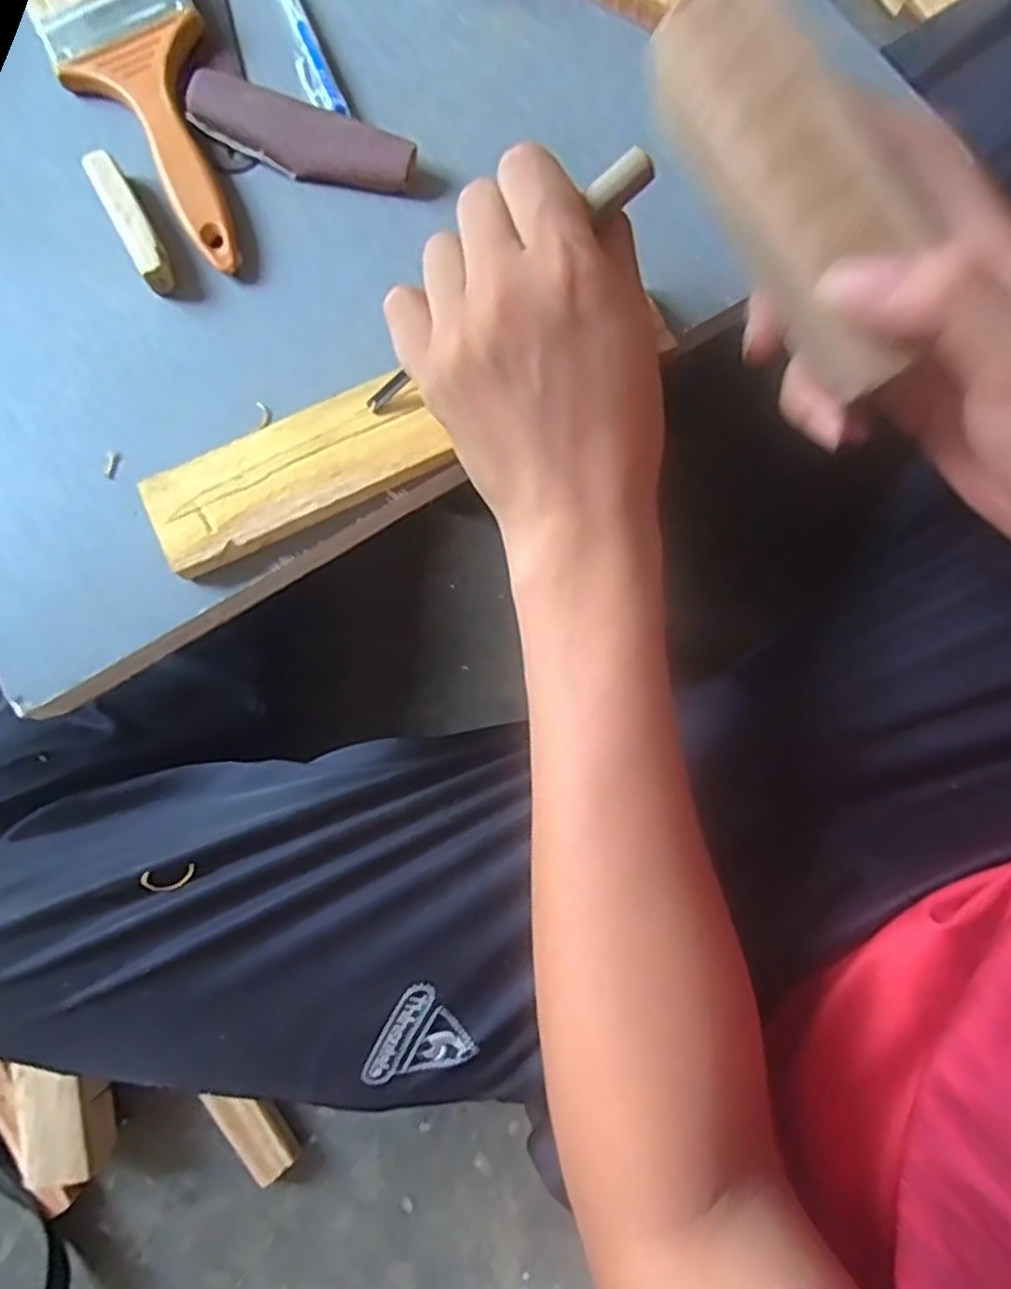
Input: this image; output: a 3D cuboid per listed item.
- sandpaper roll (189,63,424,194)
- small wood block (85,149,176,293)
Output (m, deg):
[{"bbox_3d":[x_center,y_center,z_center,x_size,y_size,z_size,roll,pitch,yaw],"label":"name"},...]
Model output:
[{"bbox_3d":[-0.091,-0.226,0.317,0.102,0.019,0.029,19,78,6],"label":"sandpaper roll"},{"bbox_3d":[-0.162,-0.184,0.310,0.014,0.016,0.067,-30,78,-5],"label":"small wood block"}]

